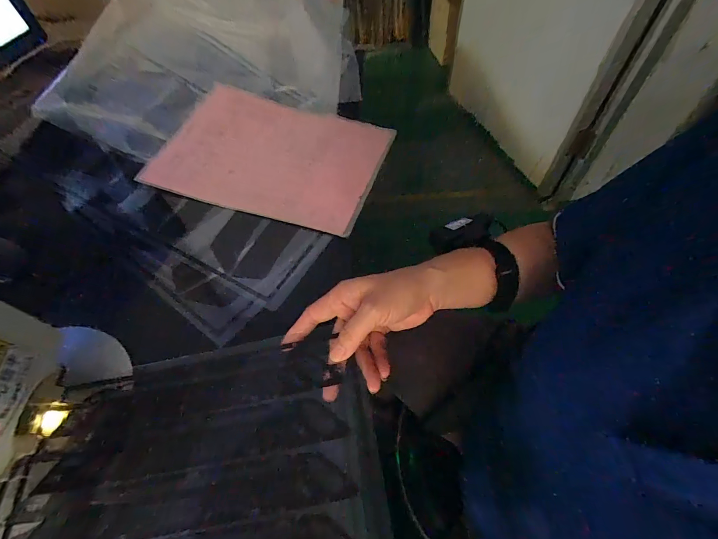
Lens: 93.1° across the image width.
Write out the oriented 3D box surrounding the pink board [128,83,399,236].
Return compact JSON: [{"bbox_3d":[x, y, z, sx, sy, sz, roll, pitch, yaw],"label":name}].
[{"bbox_3d":[-0.125,-0.166,0.482,0.305,0.015,0.215,17,62,9],"label":"pink board"}]

